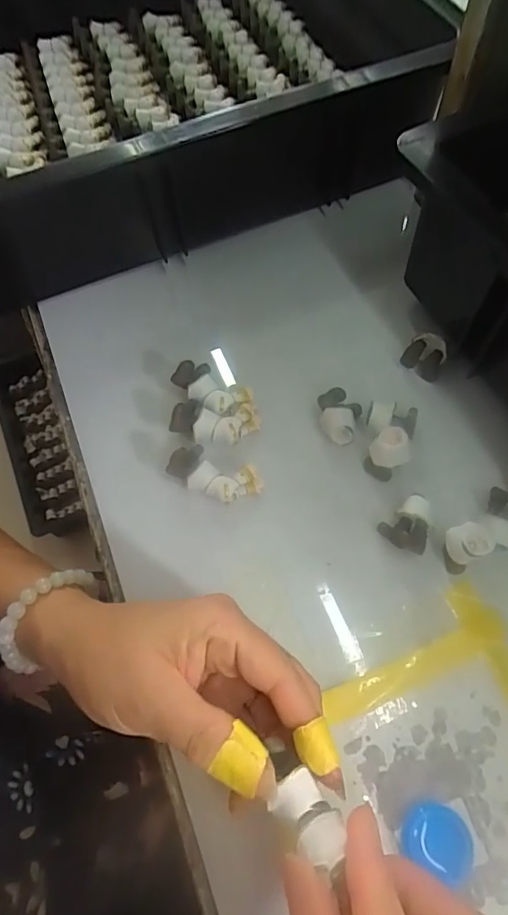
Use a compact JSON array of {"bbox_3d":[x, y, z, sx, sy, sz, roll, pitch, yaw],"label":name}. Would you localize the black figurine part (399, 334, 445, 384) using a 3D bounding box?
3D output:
[{"bbox_3d":[0.108,-0.063,0.317,0.025,0.020,0.018,40,73,18],"label":"black figurine part"}]

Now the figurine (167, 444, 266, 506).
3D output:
[{"bbox_3d":[-0.021,0.008,0.284,0.052,0.015,0.026,19,67,-2],"label":"figurine"}]

